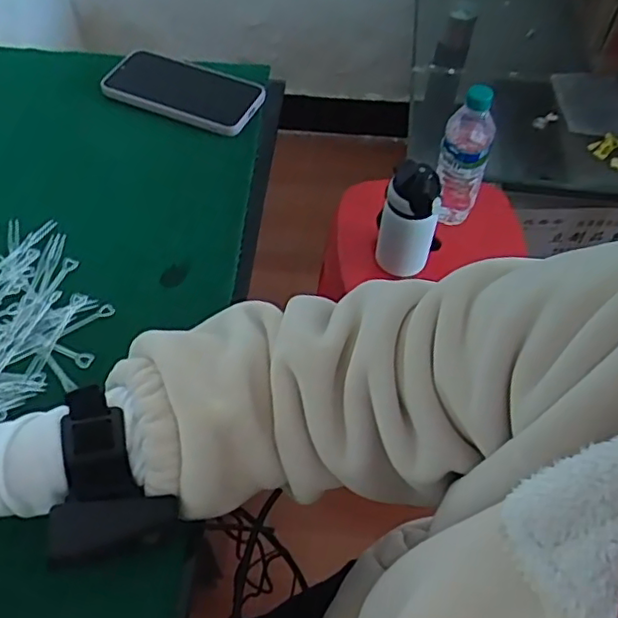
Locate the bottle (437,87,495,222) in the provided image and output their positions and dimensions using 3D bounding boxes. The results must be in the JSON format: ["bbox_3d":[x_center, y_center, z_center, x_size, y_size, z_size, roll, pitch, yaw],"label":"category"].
[{"bbox_3d":[0.216,-0.211,0.890,0.065,0.220,0.061,14,55,9],"label":"bottle"}]

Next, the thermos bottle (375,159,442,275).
[{"bbox_3d":[0.136,-0.117,0.866,0.073,0.186,0.064,14,55,9],"label":"thermos bottle"}]

